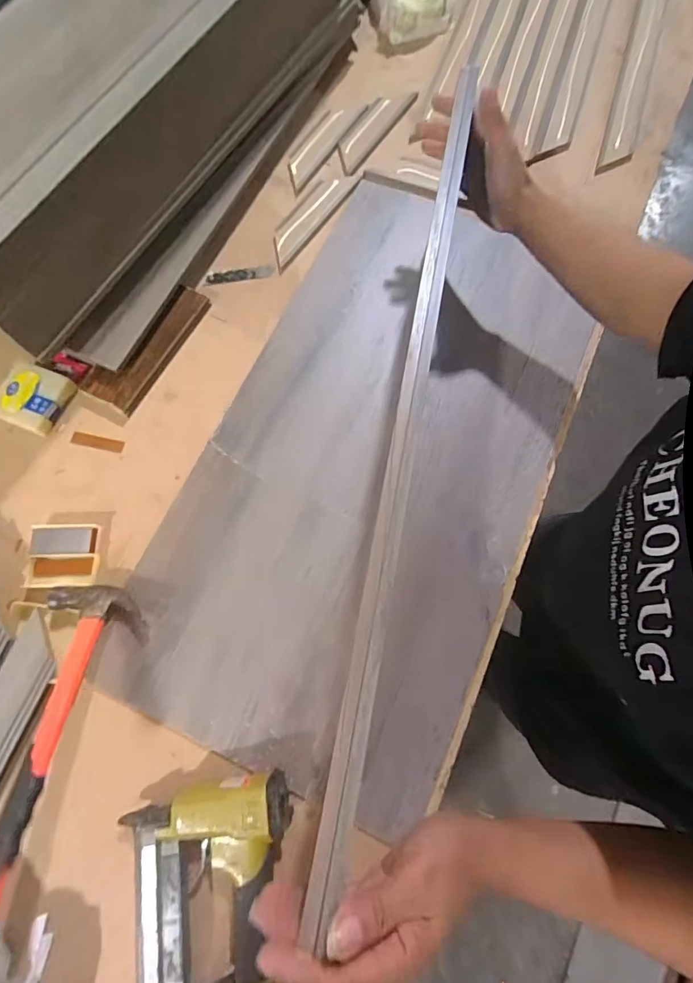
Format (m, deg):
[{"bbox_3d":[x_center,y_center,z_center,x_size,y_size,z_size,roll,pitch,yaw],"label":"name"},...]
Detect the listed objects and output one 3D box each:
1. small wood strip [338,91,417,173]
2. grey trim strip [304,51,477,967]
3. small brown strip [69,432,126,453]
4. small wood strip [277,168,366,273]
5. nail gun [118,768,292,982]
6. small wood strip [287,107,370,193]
[{"bbox_3d":[0.039,-0.550,0.672,0.047,0.010,0.179,33,77,8],"label":"small wood strip"},{"bbox_3d":[0.046,-0.061,0.321,0.020,0.020,0.625,11,75,2],"label":"grey trim strip"},{"bbox_3d":[-0.297,-0.059,0.529,0.063,0.005,0.015,11,75,2],"label":"small brown strip"},{"bbox_3d":[-0.049,-0.387,0.619,0.049,0.007,0.193,32,77,7],"label":"small wood strip"},{"bbox_3d":[-0.110,0.365,0.385,0.156,0.042,0.198,-14,76,-4],"label":"nail gun"},{"bbox_3d":[-0.036,-0.514,0.656,0.046,0.011,0.184,30,77,7],"label":"small wood strip"}]

